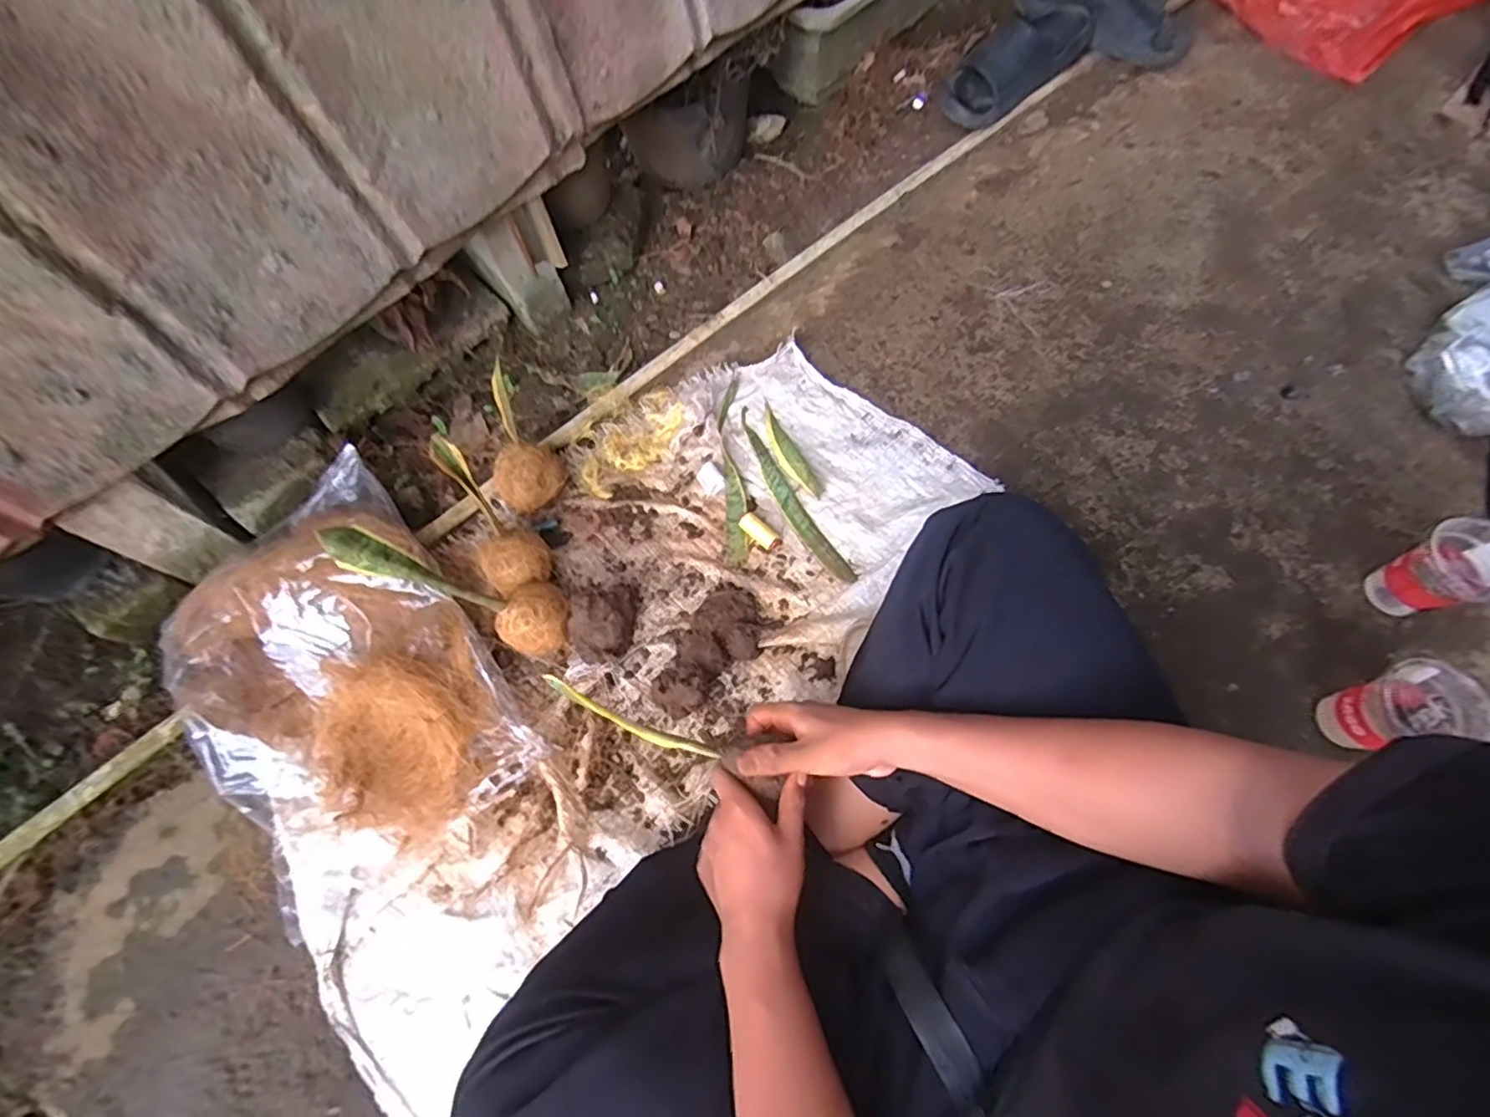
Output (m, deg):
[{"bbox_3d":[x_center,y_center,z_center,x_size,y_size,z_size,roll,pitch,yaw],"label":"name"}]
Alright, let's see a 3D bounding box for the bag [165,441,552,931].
[{"bbox_3d":[-0.461,0.111,0.701,0.293,0.116,0.434,-34,71,-12],"label":"bag"}]

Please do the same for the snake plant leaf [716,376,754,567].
[{"bbox_3d":[-0.016,-0.121,0.851,0.031,0.012,0.276,-5,68,-1],"label":"snake plant leaf"}]

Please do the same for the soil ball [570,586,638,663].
[{"bbox_3d":[-0.167,0.073,0.745,0.070,0.065,0.090,-5,68,0],"label":"soil ball"}]

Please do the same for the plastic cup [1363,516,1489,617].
[{"bbox_3d":[0.764,0.016,0.700,0.081,0.120,0.085,-1,68,1],"label":"plastic cup"}]

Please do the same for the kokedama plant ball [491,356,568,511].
[{"bbox_3d":[-0.292,-0.149,0.812,0.084,0.070,0.179,-18,94,-6],"label":"kokedama plant ball"}]

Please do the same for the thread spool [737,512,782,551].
[{"bbox_3d":[0.018,-0.035,0.806,0.025,0.019,0.060,-43,73,-14],"label":"thread spool"}]

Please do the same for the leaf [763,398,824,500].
[{"bbox_3d":[0.058,-0.147,0.849,0.033,0.023,0.152,-29,70,-10],"label":"leaf"}]

